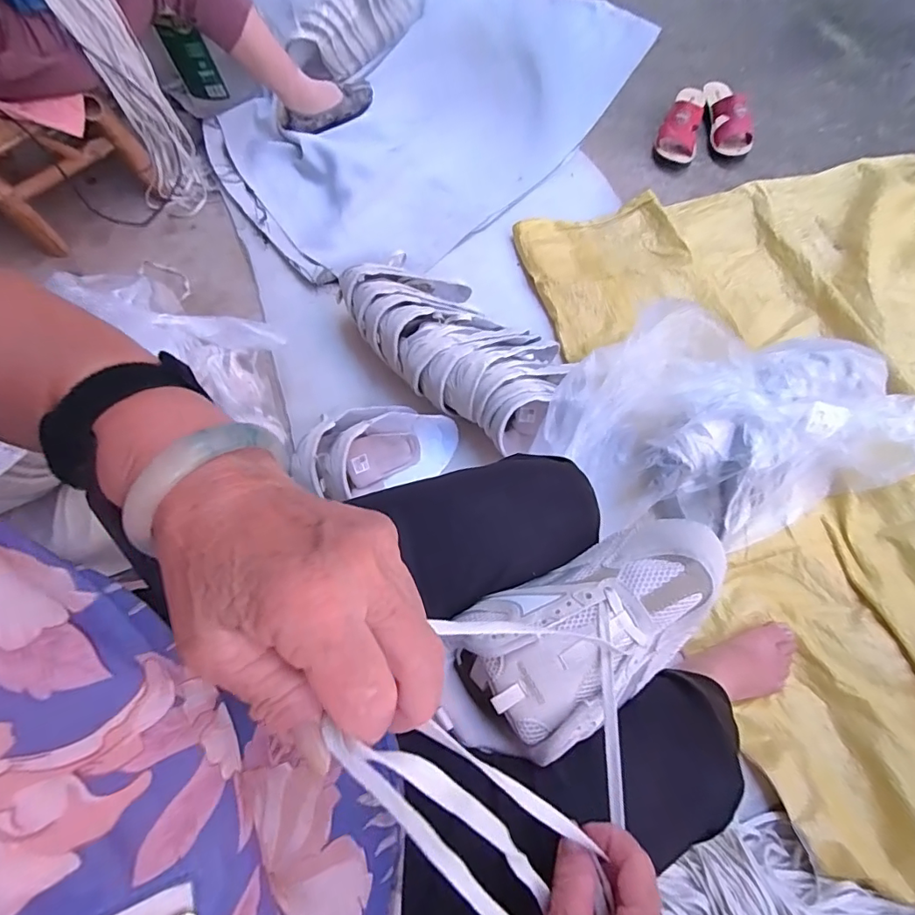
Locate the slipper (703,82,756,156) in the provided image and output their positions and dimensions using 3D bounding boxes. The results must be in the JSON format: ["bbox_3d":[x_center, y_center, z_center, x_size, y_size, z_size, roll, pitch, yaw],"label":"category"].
[{"bbox_3d":[0.595,-0.763,1.112,0.082,0.058,0.198,-12,82,-5],"label":"slipper"}]

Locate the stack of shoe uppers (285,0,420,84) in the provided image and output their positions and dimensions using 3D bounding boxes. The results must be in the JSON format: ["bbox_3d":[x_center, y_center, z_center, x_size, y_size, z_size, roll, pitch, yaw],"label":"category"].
[{"bbox_3d":[-0.230,-1.033,1.177,0.131,0.111,0.362,30,71,11],"label":"stack of shoe uppers"}]

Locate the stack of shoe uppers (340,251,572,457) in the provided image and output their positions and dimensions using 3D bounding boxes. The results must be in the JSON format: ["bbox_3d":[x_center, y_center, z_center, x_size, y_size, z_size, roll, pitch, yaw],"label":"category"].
[{"bbox_3d":[-0.016,-0.207,0.863,0.417,0.122,0.209,34,72,12],"label":"stack of shoe uppers"}]

